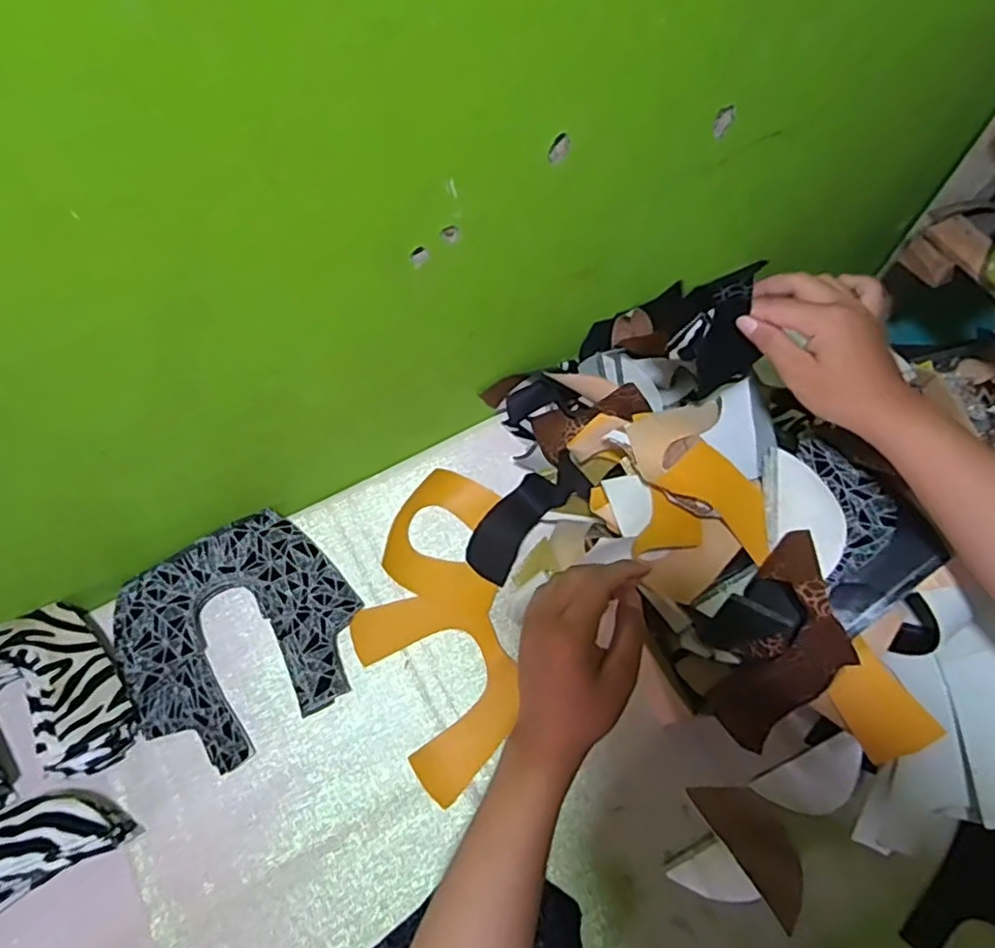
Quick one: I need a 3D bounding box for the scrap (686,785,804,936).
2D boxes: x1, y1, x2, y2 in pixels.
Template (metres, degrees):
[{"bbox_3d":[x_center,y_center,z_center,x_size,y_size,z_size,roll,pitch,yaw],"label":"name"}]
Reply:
[{"bbox_3d":[0.209,0.293,0.518,0.049,0.004,0.106,-26,55,-17],"label":"scrap"}]

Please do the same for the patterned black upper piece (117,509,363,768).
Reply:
[{"bbox_3d":[-0.225,0.141,0.570,0.191,0.040,0.180,-29,68,-15],"label":"patterned black upper piece"}]

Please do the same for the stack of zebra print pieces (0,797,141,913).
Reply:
[{"bbox_3d":[-0.355,0.284,0.489,0.133,0.055,0.061,-25,67,-13],"label":"stack of zebra print pieces"}]

